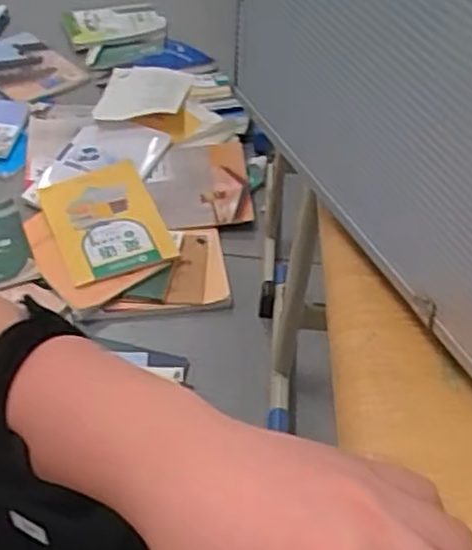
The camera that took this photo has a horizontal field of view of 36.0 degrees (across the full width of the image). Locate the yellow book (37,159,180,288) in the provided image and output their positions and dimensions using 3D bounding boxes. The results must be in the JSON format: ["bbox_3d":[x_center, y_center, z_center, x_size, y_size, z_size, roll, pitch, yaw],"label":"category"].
[{"bbox_3d":[-0.252,-0.102,1.393,0.197,0.029,0.260,-25,62,-7],"label":"yellow book"}]

